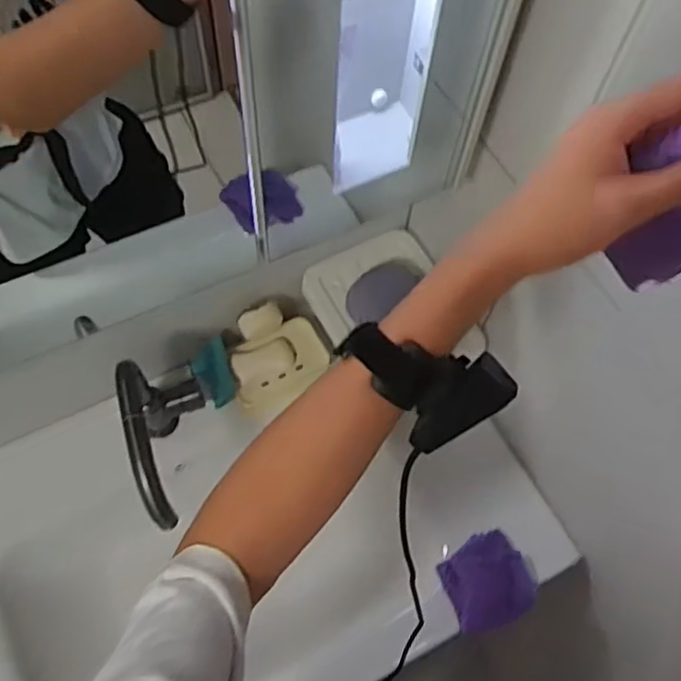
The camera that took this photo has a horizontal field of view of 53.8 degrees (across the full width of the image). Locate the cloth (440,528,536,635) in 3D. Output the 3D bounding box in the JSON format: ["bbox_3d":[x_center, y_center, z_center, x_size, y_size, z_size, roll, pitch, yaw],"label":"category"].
[{"bbox_3d":[0.176,0.278,0.785,0.105,0.035,0.100,-16,65,-11],"label":"cloth"}]

